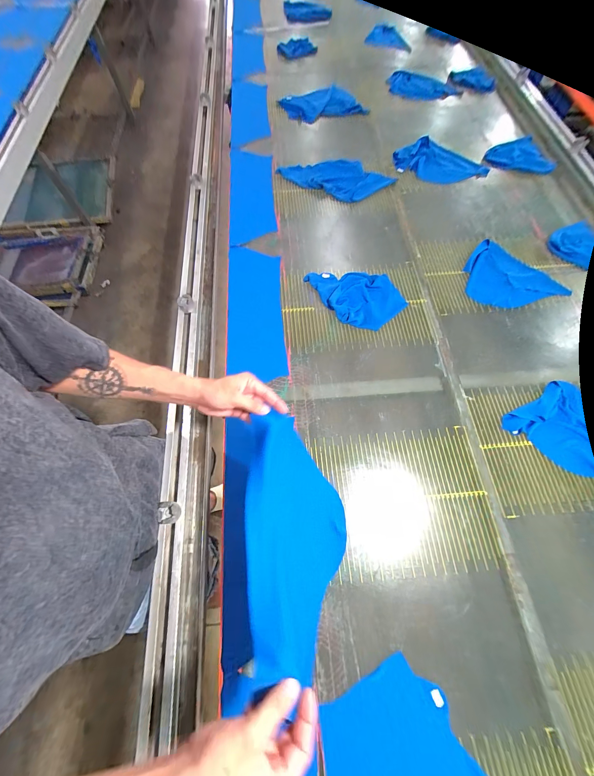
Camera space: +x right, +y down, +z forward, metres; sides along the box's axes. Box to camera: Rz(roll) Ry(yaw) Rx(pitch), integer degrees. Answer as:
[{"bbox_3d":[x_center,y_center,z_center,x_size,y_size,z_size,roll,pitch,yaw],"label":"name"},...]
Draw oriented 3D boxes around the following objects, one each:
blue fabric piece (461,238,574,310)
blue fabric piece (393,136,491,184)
[{"bbox_3d":[0.627,-0.305,0.841,0.272,0.026,0.217,27,69,12],"label":"blue fabric piece"},{"bbox_3d":[0.544,-0.857,1.110,0.344,0.057,0.180,29,70,13],"label":"blue fabric piece"}]

